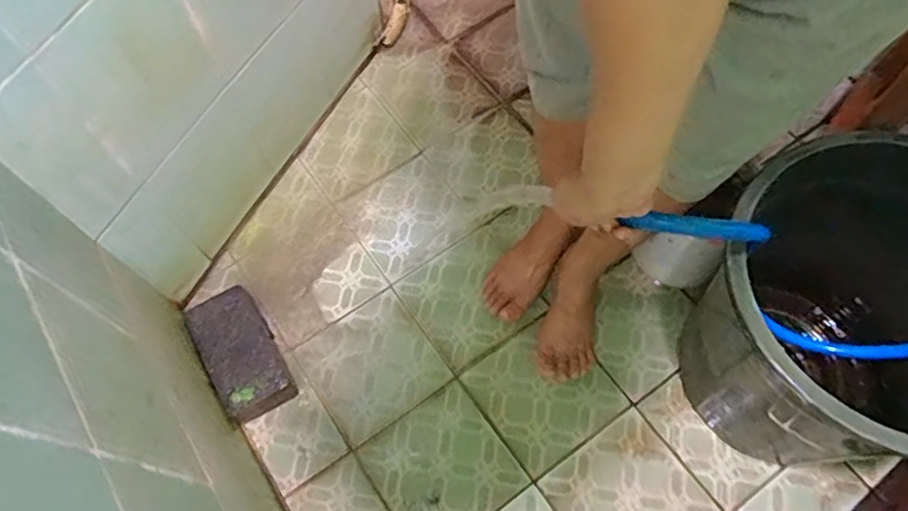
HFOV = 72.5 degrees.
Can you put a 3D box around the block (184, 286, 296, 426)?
[{"bbox_3d":[-0.344,0.153,1.010,0.108,0.062,0.202,-27,67,-12],"label":"block"}]

